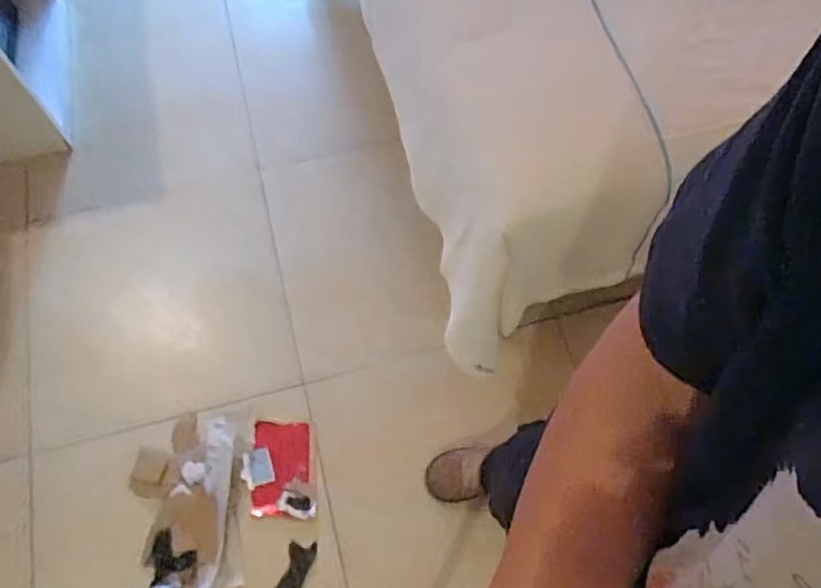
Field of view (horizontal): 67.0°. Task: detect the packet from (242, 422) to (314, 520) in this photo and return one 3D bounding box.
[{"bbox_3d":[-0.271,0.359,1.289,0.143,0.007,0.194,-3,65,0],"label":"packet"}]

